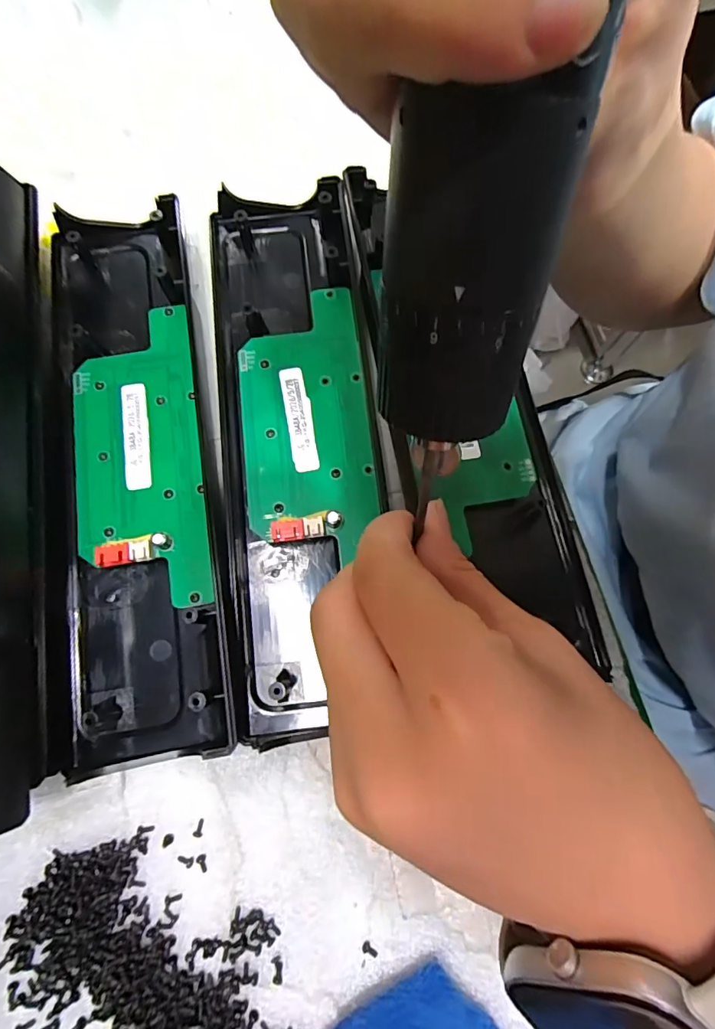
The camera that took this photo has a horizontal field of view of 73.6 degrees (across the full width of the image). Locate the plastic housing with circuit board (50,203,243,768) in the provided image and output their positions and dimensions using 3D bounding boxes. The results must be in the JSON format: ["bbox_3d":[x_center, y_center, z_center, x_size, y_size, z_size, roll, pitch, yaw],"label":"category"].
[{"bbox_3d":[-0.102,-0.025,0.205,0.072,0.018,0.243,-10,75,-6],"label":"plastic housing with circuit board"}]

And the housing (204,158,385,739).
[{"bbox_3d":[-0.028,-0.037,0.209,0.070,0.018,0.244,-6,75,-4],"label":"housing"}]

